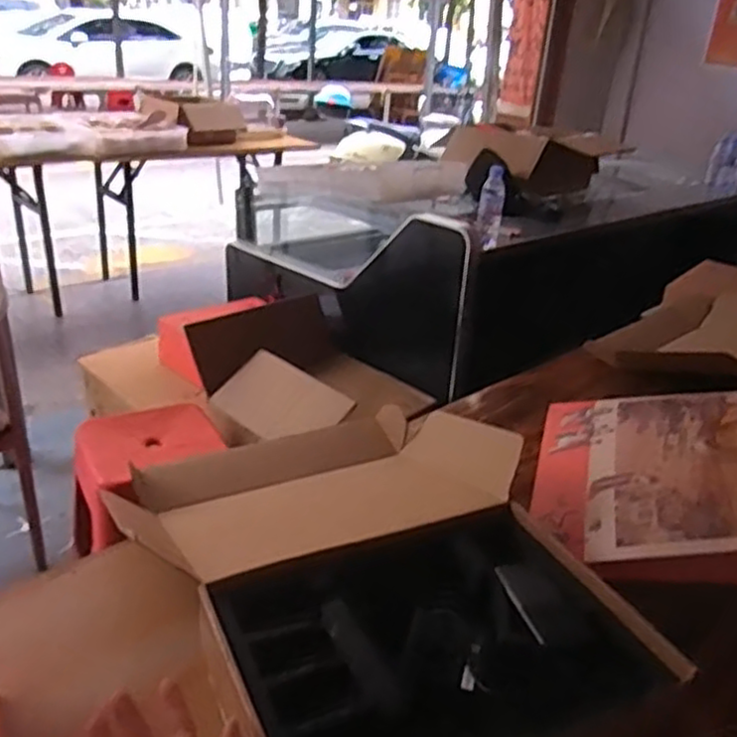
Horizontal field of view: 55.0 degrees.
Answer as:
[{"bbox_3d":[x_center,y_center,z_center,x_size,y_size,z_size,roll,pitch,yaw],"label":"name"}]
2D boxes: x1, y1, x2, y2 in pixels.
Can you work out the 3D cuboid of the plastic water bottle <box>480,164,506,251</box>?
[{"bbox_3d":[0.307,-0.391,1.786,0.061,0.214,0.060,10,26,9],"label":"plastic water bottle"}]

